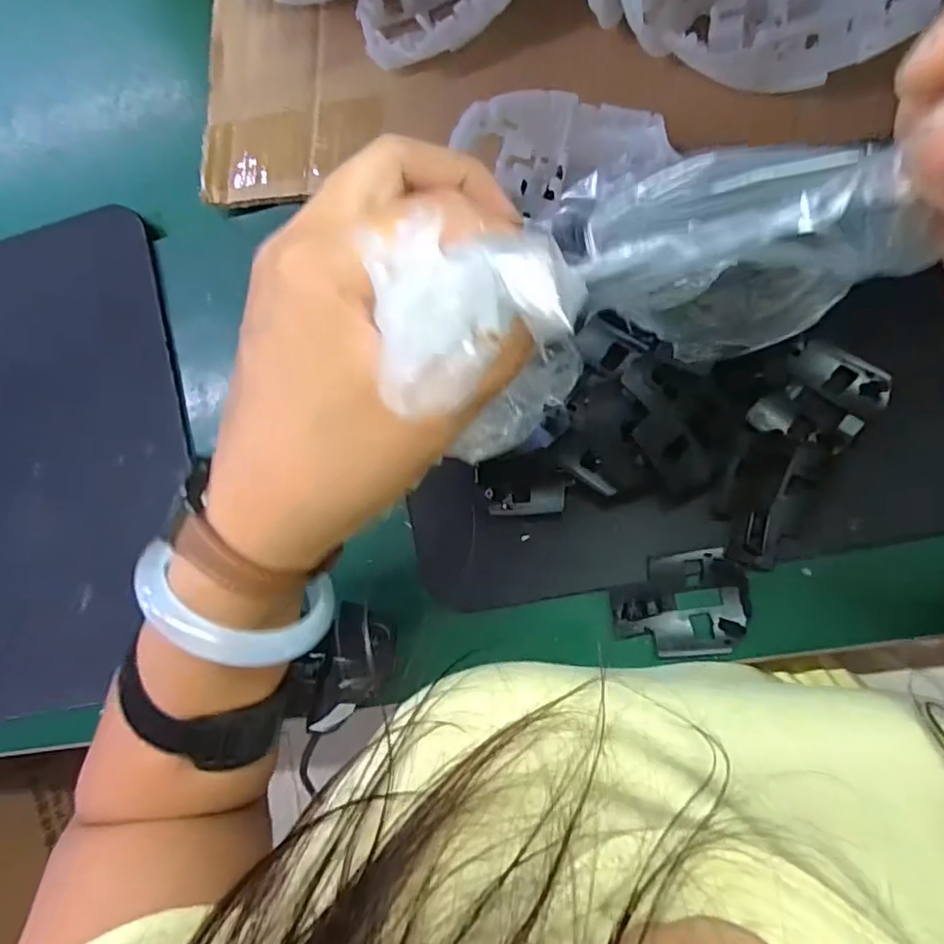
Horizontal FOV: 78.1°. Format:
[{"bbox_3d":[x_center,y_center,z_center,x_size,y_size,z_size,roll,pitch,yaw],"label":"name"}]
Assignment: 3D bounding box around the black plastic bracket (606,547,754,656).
[{"bbox_3d":[0.106,0.068,0.298,0.067,0.008,0.052,-9,86,8],"label":"black plastic bracket"}]

